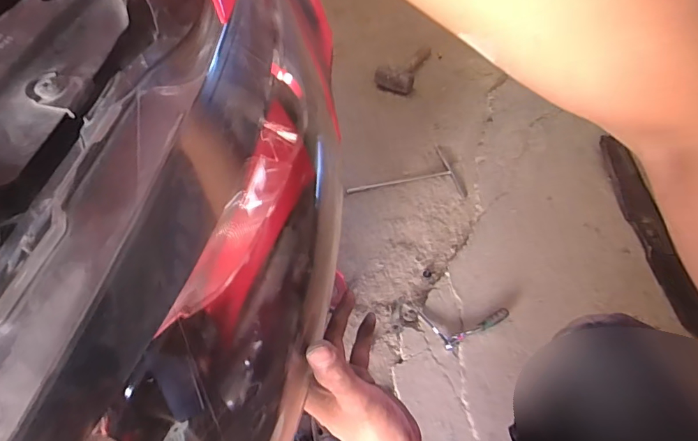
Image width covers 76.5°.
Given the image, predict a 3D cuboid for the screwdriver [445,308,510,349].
[{"bbox_3d":[0.262,0.220,0.899,0.155,0.023,0.023,-24,53,-15],"label":"screwdriver"}]

